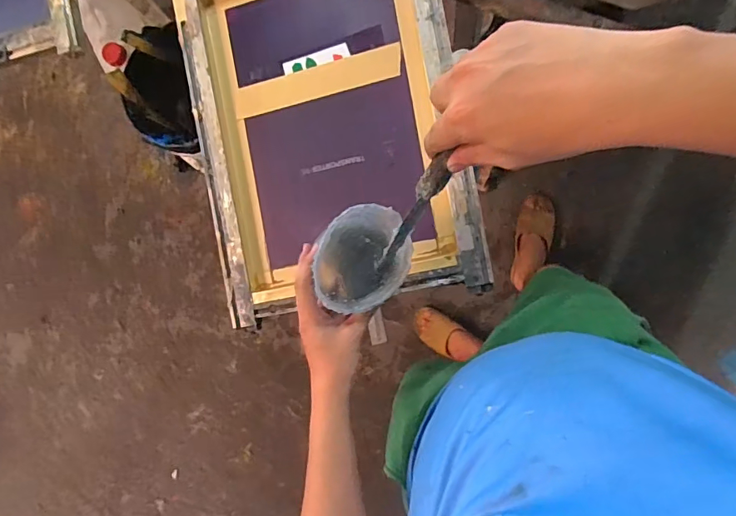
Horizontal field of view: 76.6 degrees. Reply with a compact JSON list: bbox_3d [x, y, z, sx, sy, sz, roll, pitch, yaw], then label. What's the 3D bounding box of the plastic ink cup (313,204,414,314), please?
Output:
[{"bbox_3d":[-0.014,0.003,0.543,0.103,0.079,0.129,29,77,-15],"label":"plastic ink cup"}]

